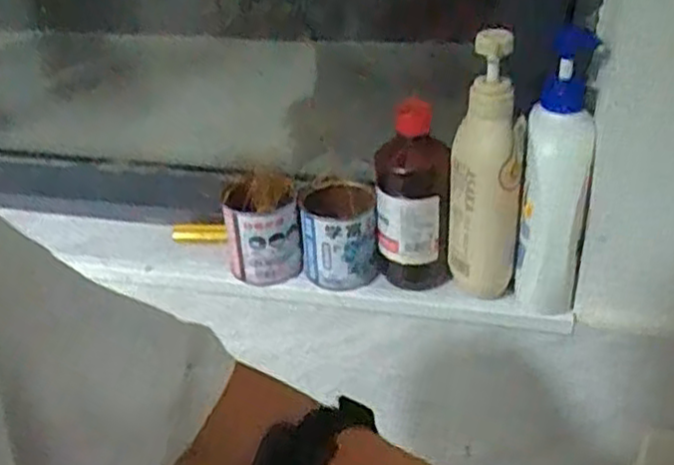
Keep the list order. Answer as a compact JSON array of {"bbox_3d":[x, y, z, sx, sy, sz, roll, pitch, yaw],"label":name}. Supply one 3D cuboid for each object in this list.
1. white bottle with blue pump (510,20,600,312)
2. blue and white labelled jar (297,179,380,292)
[{"bbox_3d":[0.187,-0.052,0.622,0.057,0.239,0.072,3,33,14],"label":"white bottle with blue pump"},{"bbox_3d":[0.001,-0.005,0.708,0.074,0.082,0.092,-5,32,2],"label":"blue and white labelled jar"}]

